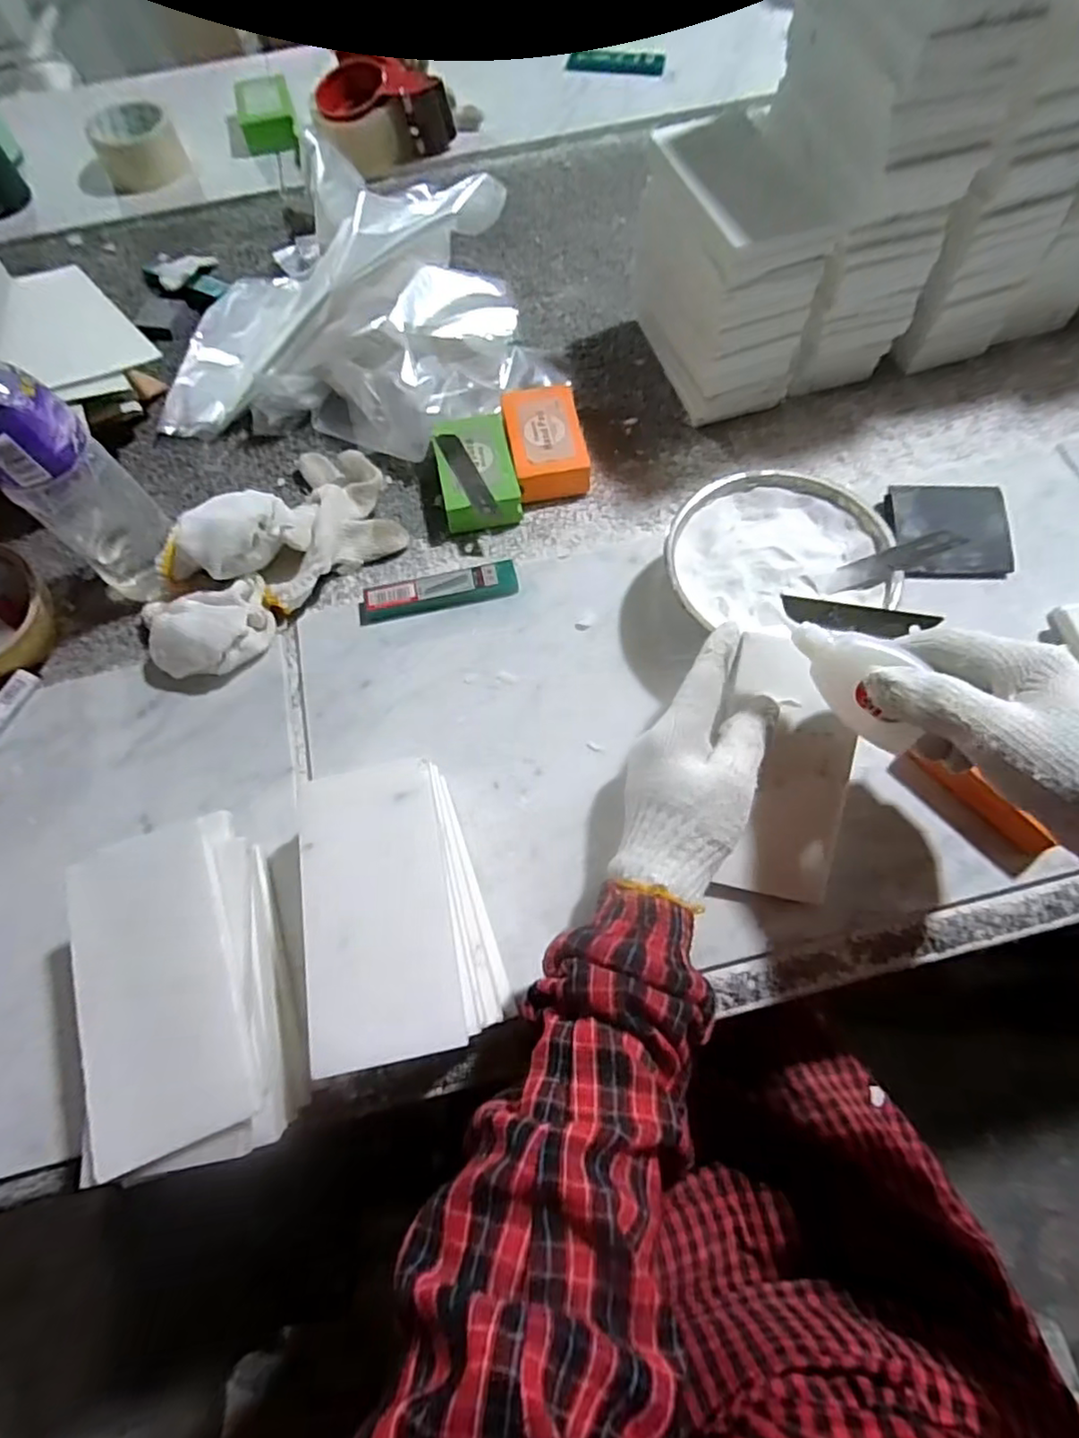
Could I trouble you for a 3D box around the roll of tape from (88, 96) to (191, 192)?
[{"bbox_3d":[-0.436,-0.623,0.689,0.085,0.044,0.091,0,67,1],"label":"roll of tape"}]

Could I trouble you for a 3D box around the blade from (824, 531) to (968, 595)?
[{"bbox_3d":[0.231,-0.103,0.416,0.087,0.007,0.020,-22,67,8],"label":"blade"}]

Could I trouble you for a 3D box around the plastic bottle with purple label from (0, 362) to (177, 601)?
[{"bbox_3d":[-0.302,-0.155,0.410,0.055,0.206,0.063,1,66,3],"label":"plastic bottle with purple label"}]

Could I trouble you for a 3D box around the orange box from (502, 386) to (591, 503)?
[{"bbox_3d":[0.005,-0.224,0.518,0.058,0.033,0.098,-11,66,-3],"label":"orange box"}]

